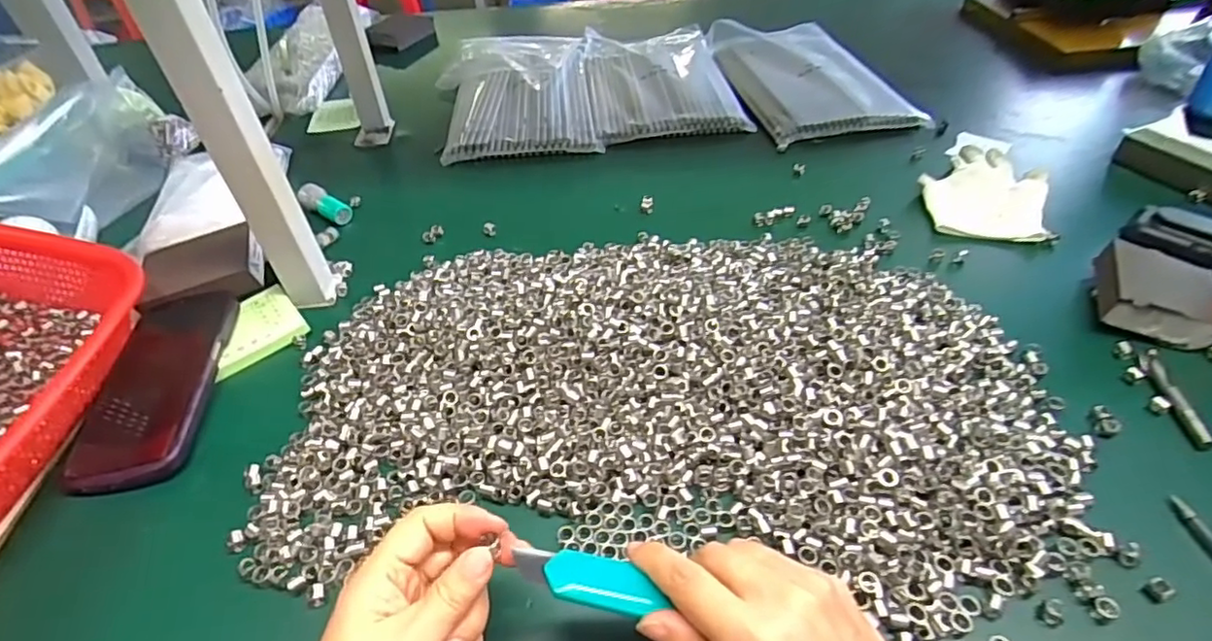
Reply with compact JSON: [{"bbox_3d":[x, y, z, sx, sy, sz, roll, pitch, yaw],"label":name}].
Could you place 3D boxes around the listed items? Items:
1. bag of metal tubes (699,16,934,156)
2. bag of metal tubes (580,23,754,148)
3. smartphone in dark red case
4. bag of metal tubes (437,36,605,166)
[{"bbox_3d":[0.263,-0.334,0.800,0.192,0.016,0.326,-6,45,-4],"label":"bag of metal tubes"},{"bbox_3d":[0.068,-0.335,0.814,0.181,0.025,0.305,-7,43,-2],"label":"bag of metal tubes"},{"bbox_3d":[-0.329,0.044,0.445,0.080,0.015,0.170,-9,43,-5],"label":"smartphone in dark red case"},{"bbox_3d":[-0.119,-0.306,0.798,0.195,0.027,0.320,-6,43,-1],"label":"bag of metal tubes"}]

